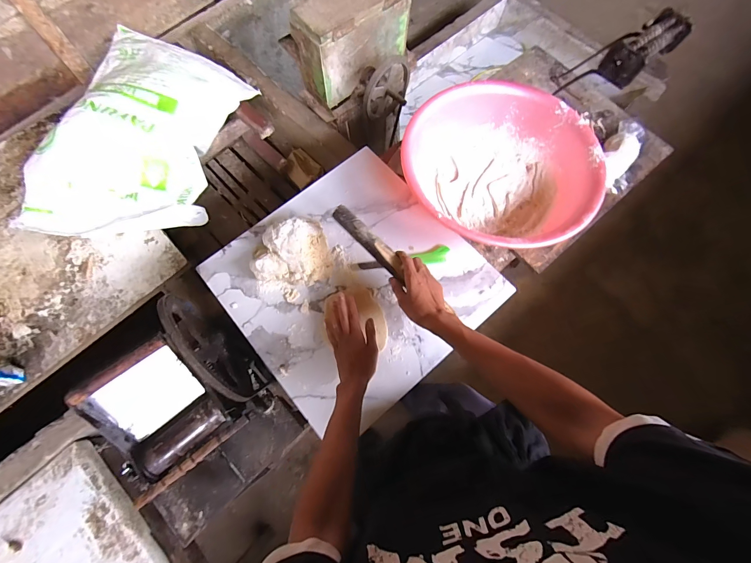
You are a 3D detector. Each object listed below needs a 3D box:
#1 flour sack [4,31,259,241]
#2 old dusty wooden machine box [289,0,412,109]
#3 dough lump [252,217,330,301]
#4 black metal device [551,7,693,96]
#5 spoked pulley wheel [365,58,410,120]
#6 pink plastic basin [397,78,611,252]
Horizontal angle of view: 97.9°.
[{"bbox_3d":[-0.665,-0.424,0.958,0.419,0.201,0.669,9,71,1],"label":"flour sack"},{"bbox_3d":[-0.068,-0.745,0.996,0.343,0.221,0.130,-40,77,-15],"label":"old dusty wooden machine box"},{"bbox_3d":[-0.178,-0.047,0.687,0.164,0.067,0.153,0,71,-1],"label":"dough lump"},{"bbox_3d":[0.523,-0.463,0.640,0.183,0.053,0.086,-39,77,-14],"label":"black metal device"},{"bbox_3d":[0.052,-0.612,1.077,0.074,0.200,0.211,42,48,9],"label":"spoked pulley wheel"},{"bbox_3d":[0.273,-0.239,0.730,0.400,0.134,0.387,1,71,-2],"label":"pink plastic basin"}]

